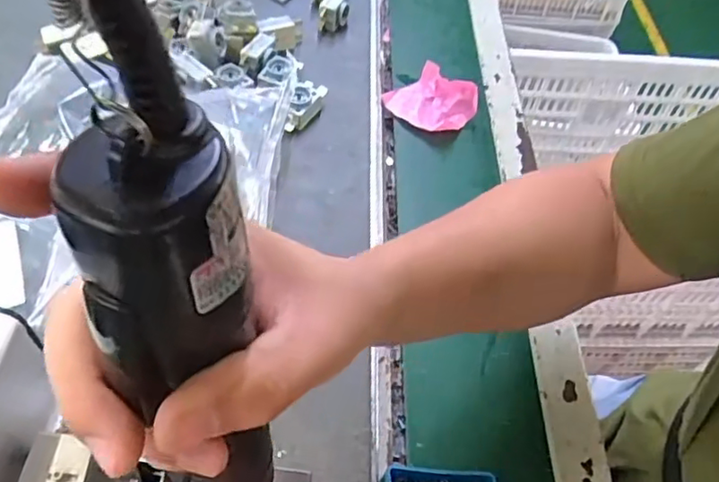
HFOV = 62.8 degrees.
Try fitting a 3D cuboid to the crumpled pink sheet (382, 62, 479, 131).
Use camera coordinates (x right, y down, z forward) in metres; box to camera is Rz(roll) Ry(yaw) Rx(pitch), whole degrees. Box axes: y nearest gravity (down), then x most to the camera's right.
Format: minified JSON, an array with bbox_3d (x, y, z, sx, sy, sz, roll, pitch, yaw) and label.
[{"bbox_3d":[0.075,-0.148,0.613,0.081,0.024,0.077,35,56,18],"label":"crumpled pink sheet"}]

